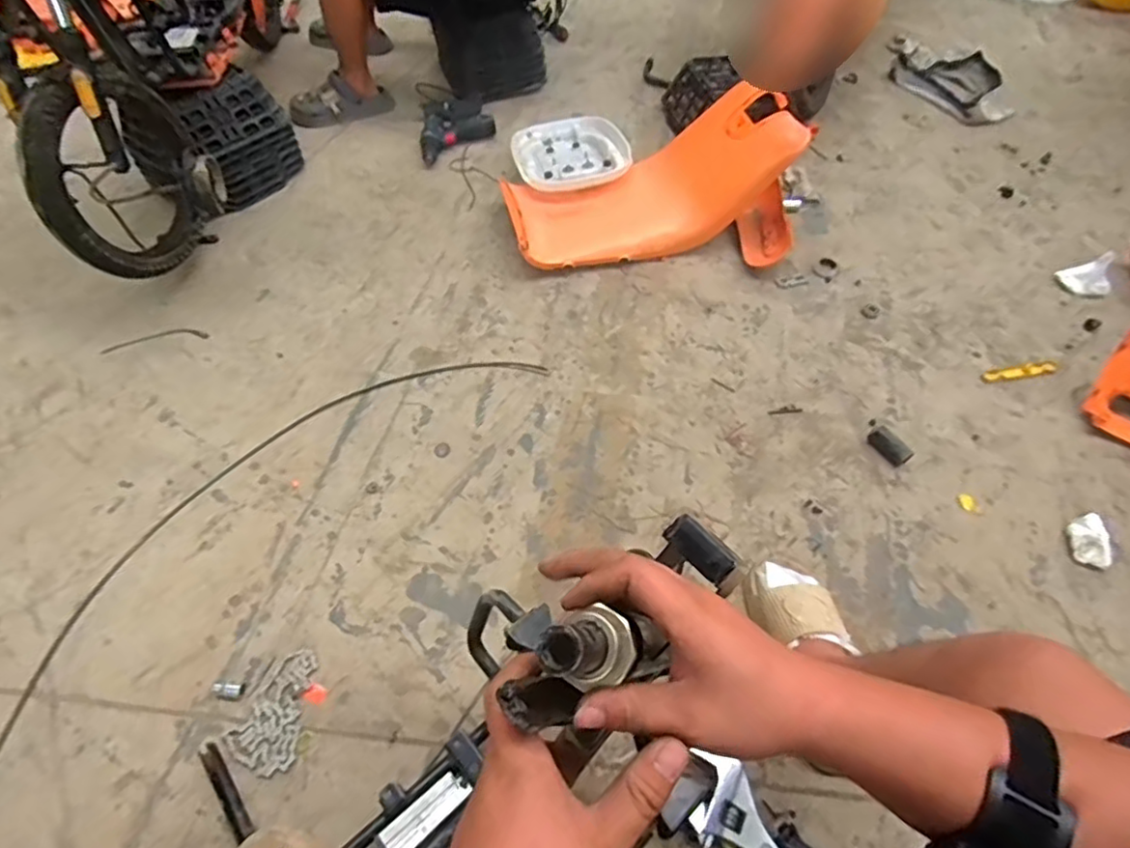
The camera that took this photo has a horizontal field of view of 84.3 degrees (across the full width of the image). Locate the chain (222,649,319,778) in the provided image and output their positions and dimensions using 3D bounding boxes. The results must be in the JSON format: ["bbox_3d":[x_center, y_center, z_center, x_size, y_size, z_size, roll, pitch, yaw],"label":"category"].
[{"bbox_3d":[-0.383,0.391,0.854,0.097,0.012,0.145,24,59,15],"label":"chain"}]

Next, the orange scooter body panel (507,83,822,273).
[{"bbox_3d":[0.198,-0.516,1.383,0.620,0.181,0.215,-22,58,2],"label":"orange scooter body panel"}]

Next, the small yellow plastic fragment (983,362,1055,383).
[{"bbox_3d":[0.872,-0.100,1.192,0.145,0.008,0.029,-6,56,-4],"label":"small yellow plastic fragment"}]

